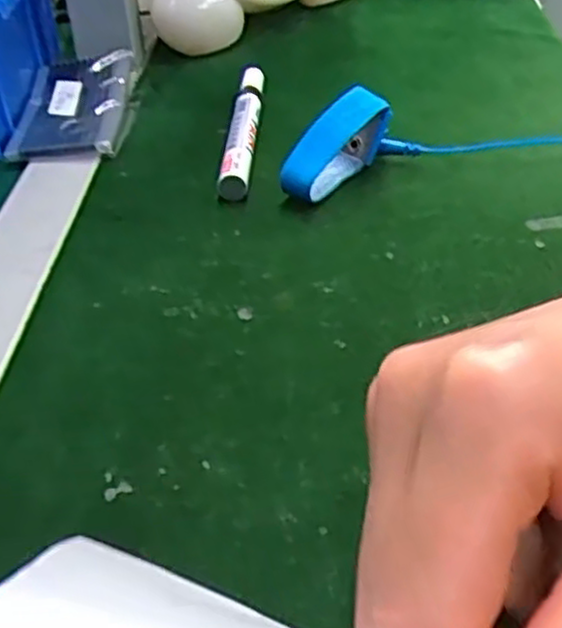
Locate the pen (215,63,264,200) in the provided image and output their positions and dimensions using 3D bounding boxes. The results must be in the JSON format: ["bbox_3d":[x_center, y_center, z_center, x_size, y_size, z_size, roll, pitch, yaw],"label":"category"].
[{"bbox_3d":[-0.021,-0.108,0.440,0.016,0.017,0.140,0,39,4],"label":"pen"}]

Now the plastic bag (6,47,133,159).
[{"bbox_3d":[-0.126,-0.128,0.465,0.064,0.023,0.111,-3,39,1],"label":"plastic bag"}]

